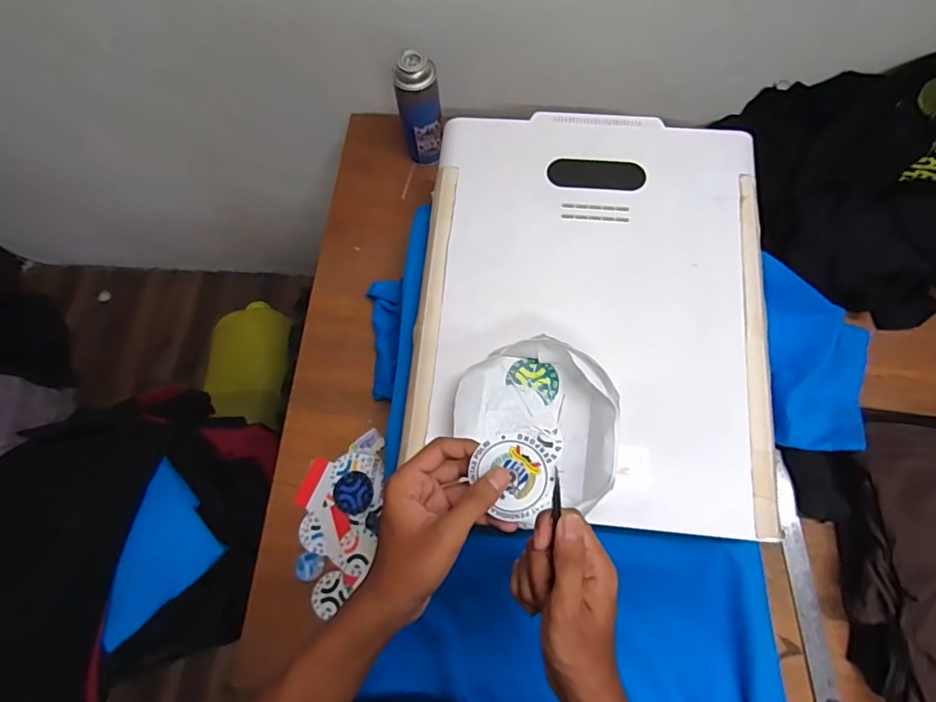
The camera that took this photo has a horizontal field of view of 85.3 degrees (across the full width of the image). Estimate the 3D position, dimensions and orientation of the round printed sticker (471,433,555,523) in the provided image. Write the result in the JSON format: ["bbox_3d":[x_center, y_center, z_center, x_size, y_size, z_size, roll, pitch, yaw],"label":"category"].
[{"bbox_3d":[0.035,0.094,0.384,0.061,0.004,0.062,0,88,8],"label":"round printed sticker"}]

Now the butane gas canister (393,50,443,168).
[{"bbox_3d":[-0.074,-0.368,0.793,0.063,0.175,0.058,-10,72,-1],"label":"butane gas canister"}]

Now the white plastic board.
[{"bbox_3d":[0.146,-0.067,0.600,0.401,0.020,0.496,6,73,4],"label":"white plastic board"}]

